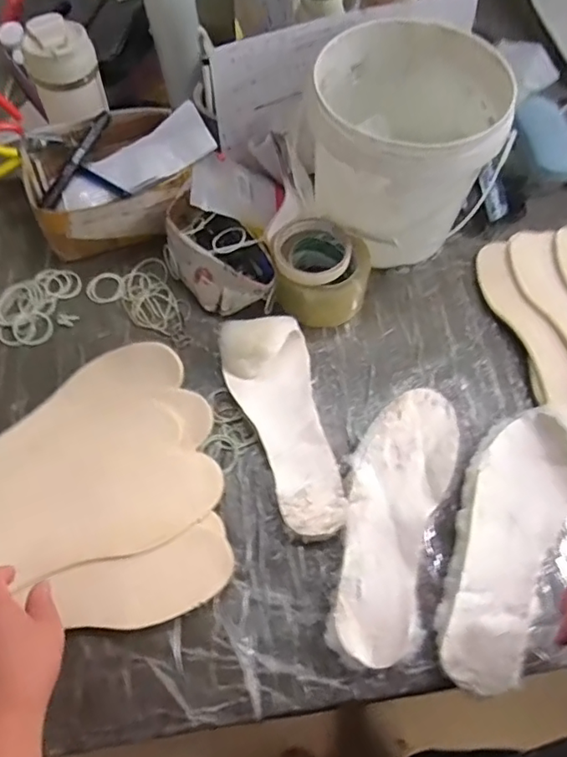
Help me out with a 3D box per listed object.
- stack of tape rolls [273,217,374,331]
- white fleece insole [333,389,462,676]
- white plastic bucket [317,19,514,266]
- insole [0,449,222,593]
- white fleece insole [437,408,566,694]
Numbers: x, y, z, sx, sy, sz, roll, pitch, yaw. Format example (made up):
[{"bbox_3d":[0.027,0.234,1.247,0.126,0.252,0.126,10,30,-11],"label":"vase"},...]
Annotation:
[{"bbox_3d":[0.044,-0.124,0.667,0.112,0.073,0.101,7,61,2],"label":"stack of tape rolls"},{"bbox_3d":[0.107,0.126,0.551,0.092,0.023,0.269,19,62,9],"label":"white fleece insole"},{"bbox_3d":[0.132,-0.264,0.670,0.211,0.190,0.215,2,61,0],"label":"white plastic bucket"},{"bbox_3d":[-0.200,0.138,0.540,0.282,0.013,0.087,-16,61,-13],"label":"insole"},{"bbox_3d":[0.213,0.148,0.540,0.094,0.028,0.272,23,63,11],"label":"white fleece insole"}]

